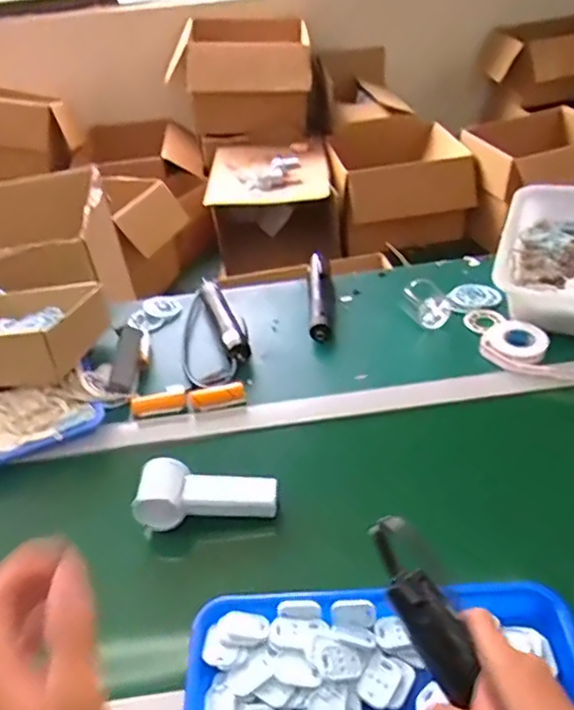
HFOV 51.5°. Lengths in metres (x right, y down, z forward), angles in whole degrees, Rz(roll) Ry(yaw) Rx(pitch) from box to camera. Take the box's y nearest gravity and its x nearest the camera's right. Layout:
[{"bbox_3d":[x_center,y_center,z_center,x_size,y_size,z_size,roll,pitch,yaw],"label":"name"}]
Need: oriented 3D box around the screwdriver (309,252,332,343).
[{"bbox_3d":[0.053,-0.099,0.954,0.034,0.047,0.194,-2,40,4],"label":"screwdriver"}]

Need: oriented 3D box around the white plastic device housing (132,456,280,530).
[{"bbox_3d":[-0.089,0.154,0.658,0.151,0.046,0.061,1,40,8],"label":"white plastic device housing"}]

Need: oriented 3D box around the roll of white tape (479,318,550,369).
[{"bbox_3d":[0.324,-0.015,0.849,0.087,0.026,0.099,17,45,25],"label":"roll of white tape"}]

